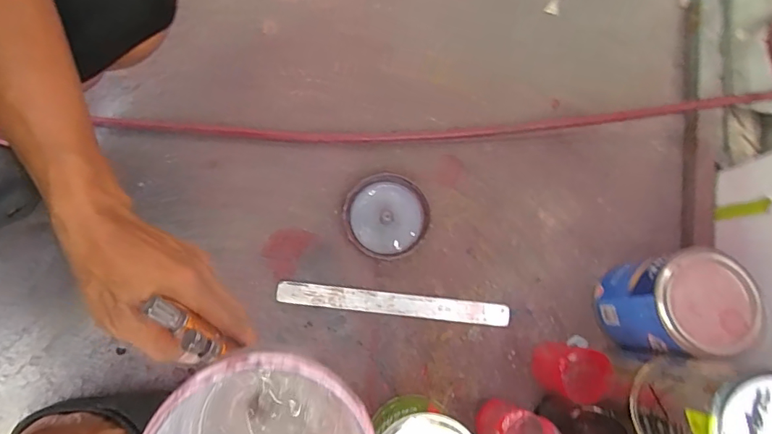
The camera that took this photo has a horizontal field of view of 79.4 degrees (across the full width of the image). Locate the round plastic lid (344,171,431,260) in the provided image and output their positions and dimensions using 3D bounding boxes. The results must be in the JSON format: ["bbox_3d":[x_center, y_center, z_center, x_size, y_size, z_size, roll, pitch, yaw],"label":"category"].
[{"bbox_3d":[0.001,0.000,0.580,0.101,0.029,0.103,0,77,-2],"label":"round plastic lid"}]

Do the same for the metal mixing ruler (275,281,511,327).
[{"bbox_3d":[0.010,0.107,0.571,0.283,0.004,0.025,6,77,0],"label":"metal mixing ruler"}]

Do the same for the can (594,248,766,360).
[{"bbox_3d":[0.314,0.097,0.512,0.107,0.121,0.100,0,77,-2],"label":"can"}]

